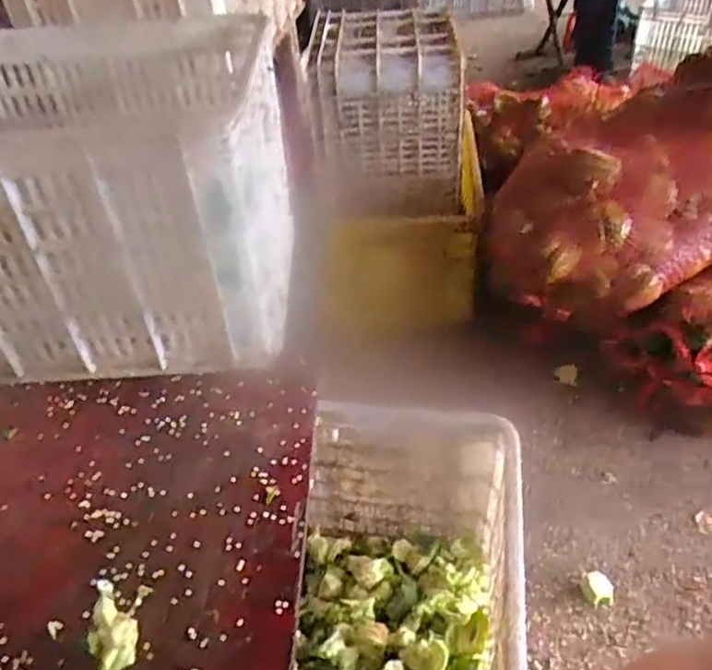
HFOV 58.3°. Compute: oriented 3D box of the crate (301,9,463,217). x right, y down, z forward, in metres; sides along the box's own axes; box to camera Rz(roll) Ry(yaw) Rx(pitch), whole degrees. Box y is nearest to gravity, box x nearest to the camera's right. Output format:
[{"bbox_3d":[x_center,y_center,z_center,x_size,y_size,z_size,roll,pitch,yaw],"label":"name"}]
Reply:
[{"bbox_3d":[0.057,-0.410,1.188,0.257,0.279,0.309,-4,41,3],"label":"crate"}]

